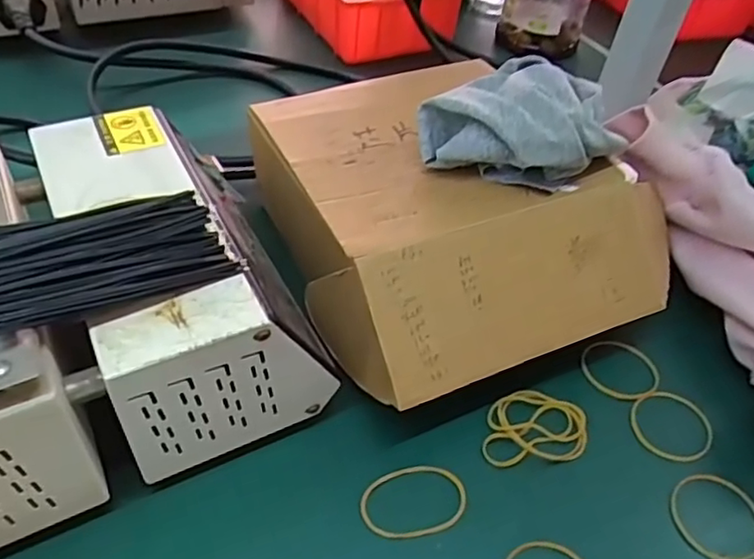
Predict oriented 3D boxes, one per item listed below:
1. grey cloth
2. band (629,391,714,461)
[{"bbox_3d":[0.083,-0.092,0.363,0.105,0.046,0.089,16,46,9],"label":"grey cloth"},{"bbox_3d":[0.163,0.080,0.349,0.043,0.008,0.040,-1,51,1],"label":"band"}]

